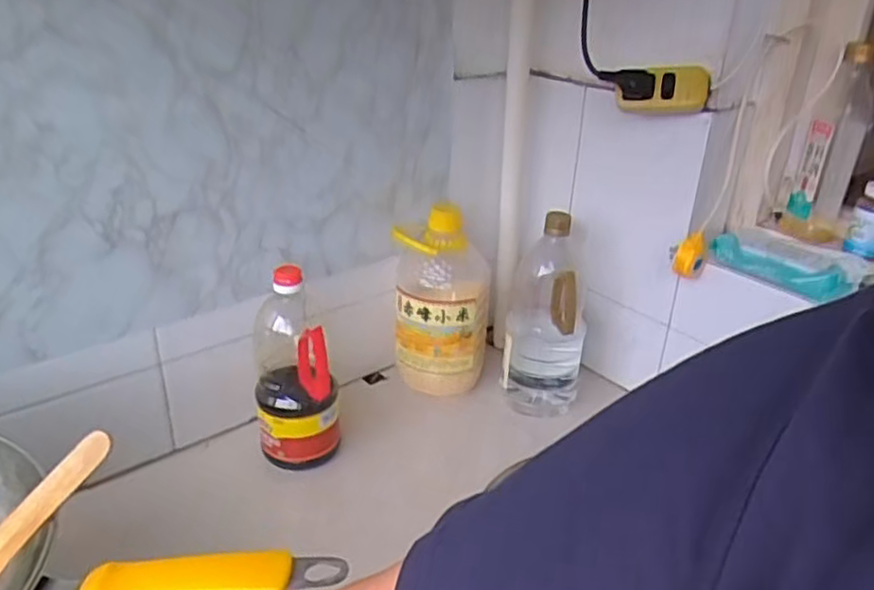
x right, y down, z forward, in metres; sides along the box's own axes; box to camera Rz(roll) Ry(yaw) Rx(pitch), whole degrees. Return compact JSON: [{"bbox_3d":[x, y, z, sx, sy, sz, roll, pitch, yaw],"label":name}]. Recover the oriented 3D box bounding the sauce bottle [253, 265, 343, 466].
[{"bbox_3d":[-0.175,0.084,0.853,0.094,0.234,0.102,-9,29,-21],"label":"sauce bottle"}]

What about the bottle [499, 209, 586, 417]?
[{"bbox_3d":[0.147,0.029,0.940,0.106,0.252,0.092,7,27,10],"label":"bottle"}]

